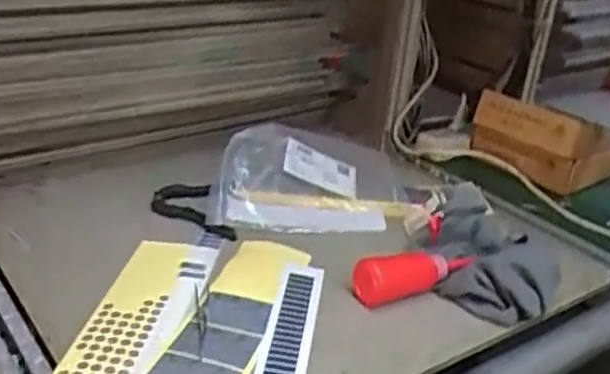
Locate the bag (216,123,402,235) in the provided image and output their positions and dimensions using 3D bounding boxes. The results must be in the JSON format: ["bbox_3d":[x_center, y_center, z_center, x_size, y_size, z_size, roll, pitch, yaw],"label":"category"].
[{"bbox_3d":[0.008,-0.015,0.964,0.270,0.058,0.205,1,27,-14],"label":"bag"}]

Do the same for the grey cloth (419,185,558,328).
[{"bbox_3d":[0.218,0.071,0.812,0.150,0.072,0.209,13,26,15],"label":"grey cloth"}]

